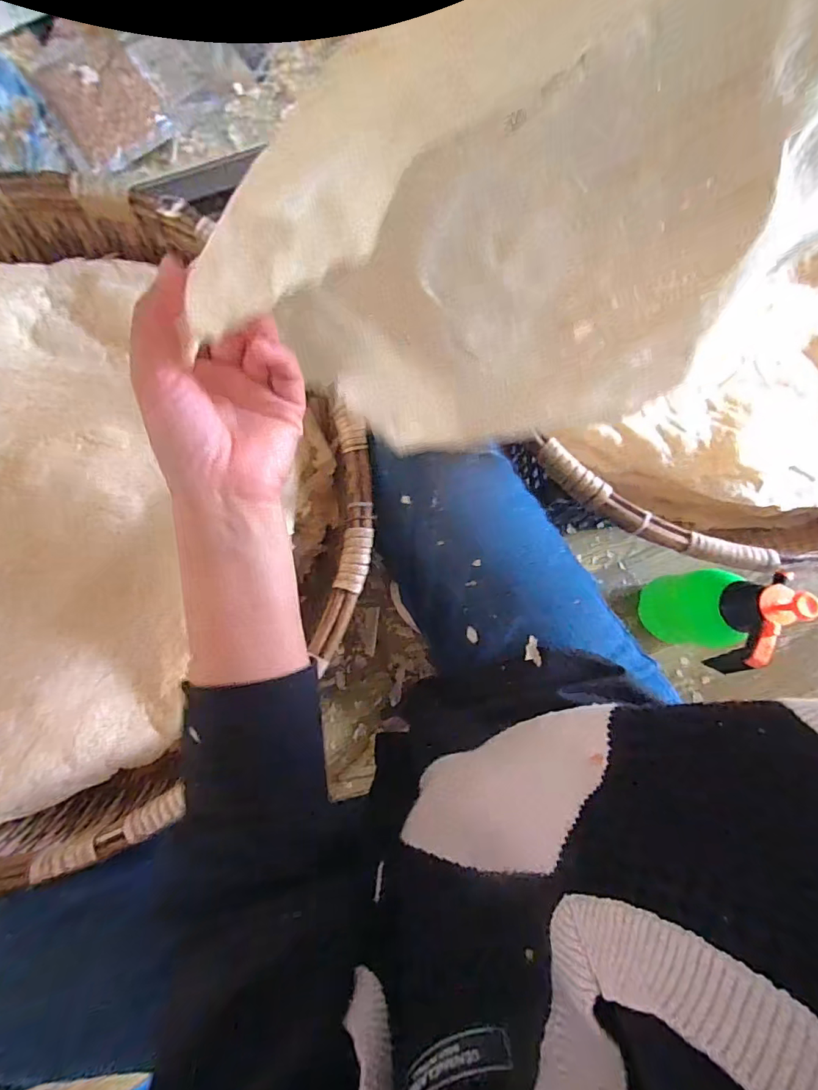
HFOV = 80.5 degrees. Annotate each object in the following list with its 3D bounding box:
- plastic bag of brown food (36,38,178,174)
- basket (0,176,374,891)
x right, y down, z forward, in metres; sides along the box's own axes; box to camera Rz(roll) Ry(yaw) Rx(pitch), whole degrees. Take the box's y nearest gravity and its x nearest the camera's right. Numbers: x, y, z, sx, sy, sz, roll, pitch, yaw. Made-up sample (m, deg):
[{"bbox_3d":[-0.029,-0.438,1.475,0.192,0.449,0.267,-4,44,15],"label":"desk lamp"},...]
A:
[{"bbox_3d":[-0.351,-0.509,0.554,0.115,0.035,0.136,-31,82,-6],"label":"plastic bag of brown food"},{"bbox_3d":[-0.412,-0.028,0.516,0.692,0.185,0.667,0,80,-1],"label":"basket"}]

